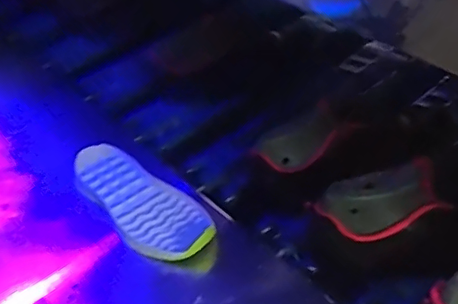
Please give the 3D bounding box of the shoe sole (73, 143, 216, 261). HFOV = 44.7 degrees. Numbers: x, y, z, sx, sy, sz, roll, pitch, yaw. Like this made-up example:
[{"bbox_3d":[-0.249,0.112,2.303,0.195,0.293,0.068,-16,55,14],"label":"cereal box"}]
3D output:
[{"bbox_3d":[-0.101,0.050,0.627,0.087,0.023,0.206,-31,42,-24],"label":"shoe sole"}]

